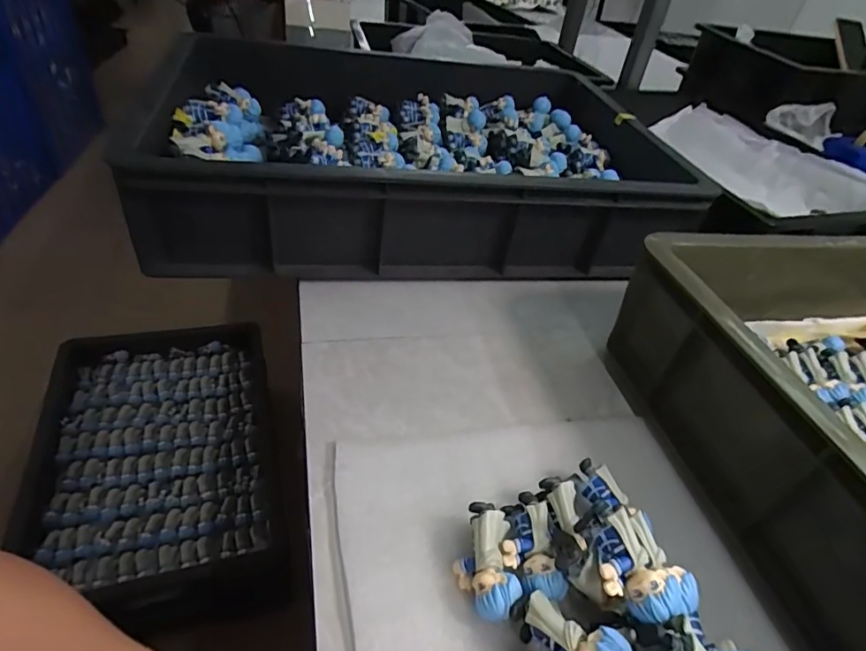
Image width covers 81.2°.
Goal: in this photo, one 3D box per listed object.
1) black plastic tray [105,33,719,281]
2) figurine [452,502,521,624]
[{"bbox_3d":[-0.017,-0.244,0.667,0.592,0.123,0.463,-1,42,-13],"label":"black plastic tray"},{"bbox_3d":[0.032,0.143,0.306,0.033,0.030,0.064,3,41,-8],"label":"figurine"}]

